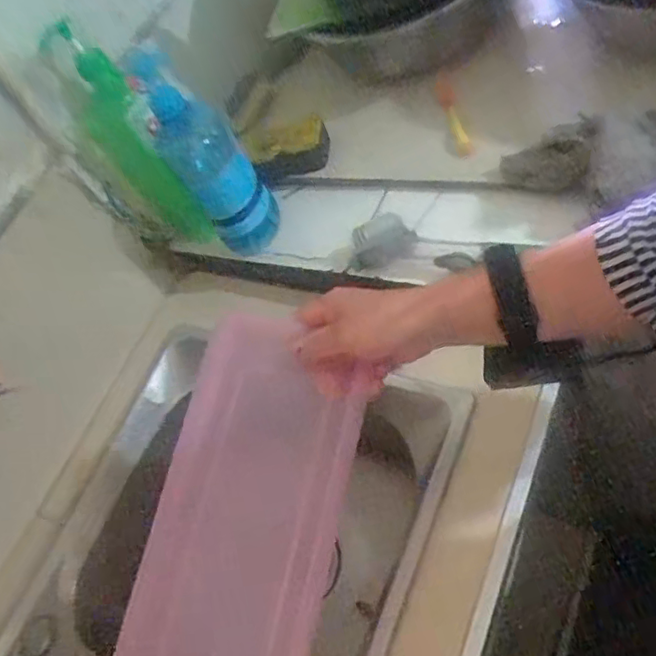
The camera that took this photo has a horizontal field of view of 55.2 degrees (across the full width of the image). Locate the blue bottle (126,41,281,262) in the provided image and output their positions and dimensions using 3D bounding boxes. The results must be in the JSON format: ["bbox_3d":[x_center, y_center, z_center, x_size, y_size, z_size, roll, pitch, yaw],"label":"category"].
[{"bbox_3d":[-0.145,-0.199,0.735,0.084,0.258,0.068,-24,36,11],"label":"blue bottle"}]

